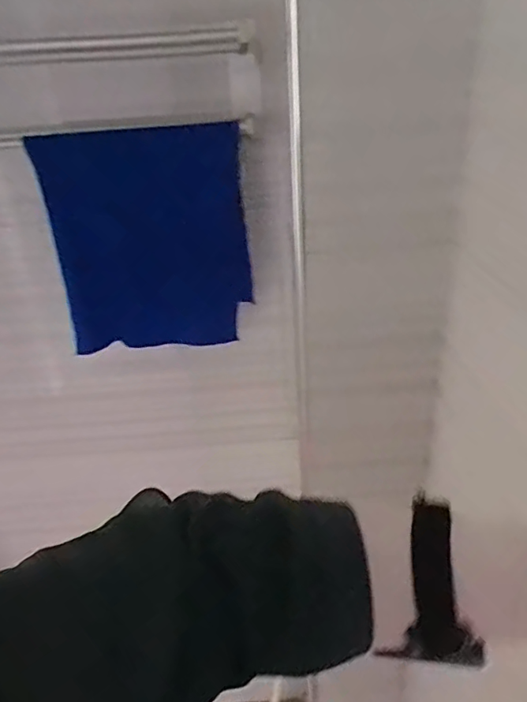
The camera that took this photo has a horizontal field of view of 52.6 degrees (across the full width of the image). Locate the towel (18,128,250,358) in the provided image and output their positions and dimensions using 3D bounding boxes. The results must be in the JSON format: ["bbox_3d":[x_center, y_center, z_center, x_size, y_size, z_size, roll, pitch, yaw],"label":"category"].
[{"bbox_3d":[-0.160,-0.155,0.770,0.273,0.302,0.059,-7,28,-5],"label":"towel"}]

